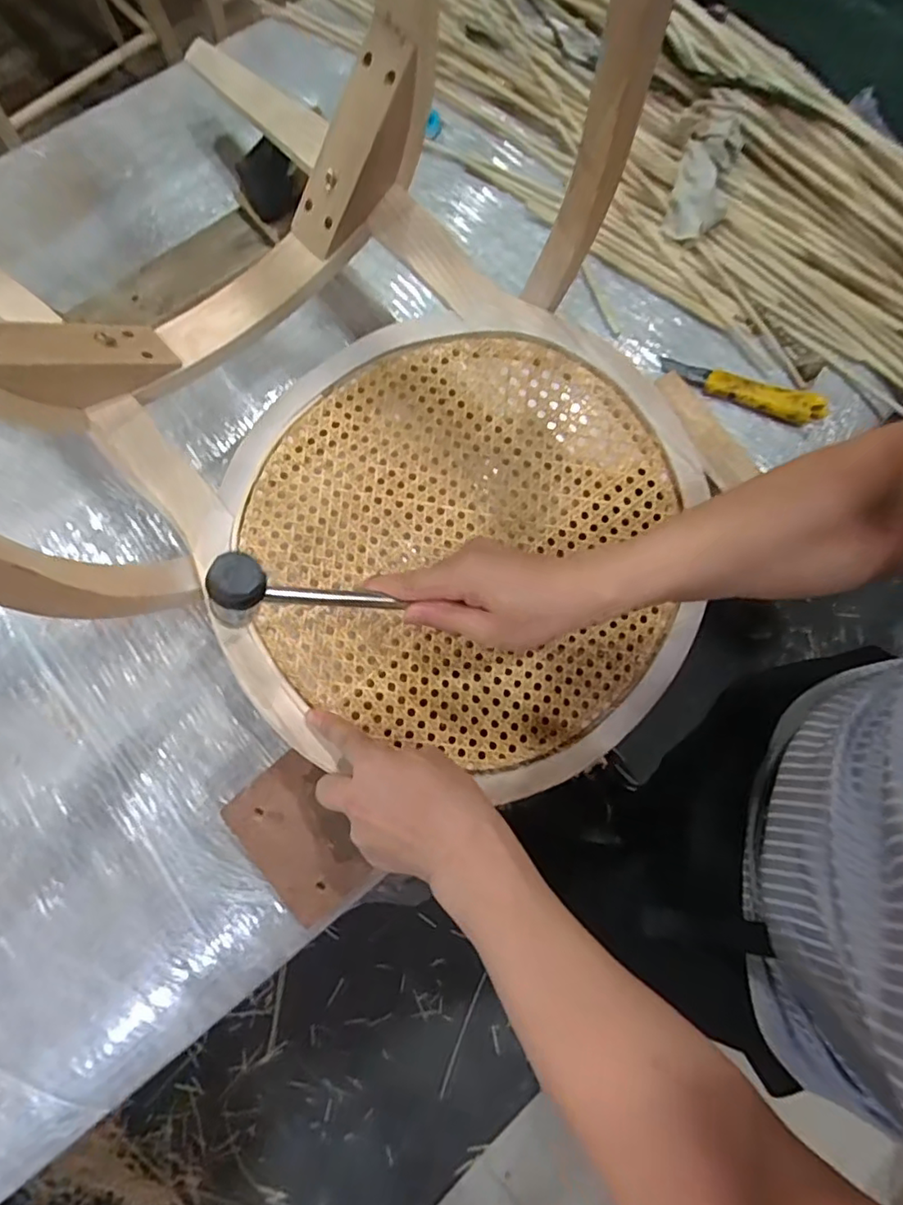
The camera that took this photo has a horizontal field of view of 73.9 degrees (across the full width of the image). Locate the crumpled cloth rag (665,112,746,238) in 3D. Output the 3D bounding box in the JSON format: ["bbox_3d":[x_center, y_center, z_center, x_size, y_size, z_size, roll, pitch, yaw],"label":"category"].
[{"bbox_3d":[0.302,-0.503,0.715,0.062,0.017,0.145,19,91,4],"label":"crumpled cloth rag"}]

